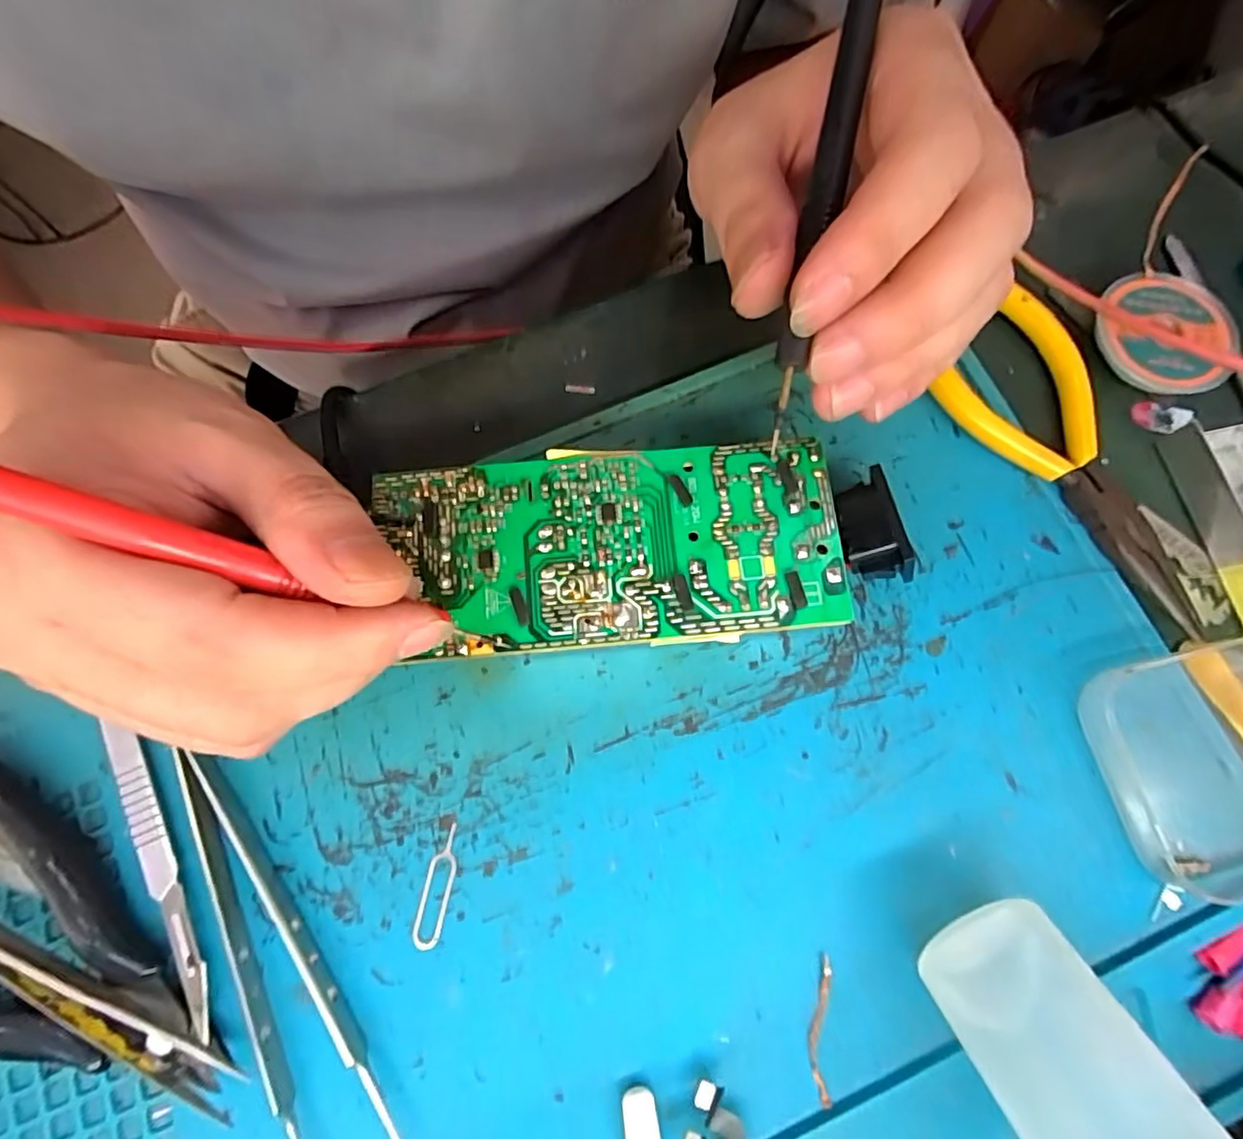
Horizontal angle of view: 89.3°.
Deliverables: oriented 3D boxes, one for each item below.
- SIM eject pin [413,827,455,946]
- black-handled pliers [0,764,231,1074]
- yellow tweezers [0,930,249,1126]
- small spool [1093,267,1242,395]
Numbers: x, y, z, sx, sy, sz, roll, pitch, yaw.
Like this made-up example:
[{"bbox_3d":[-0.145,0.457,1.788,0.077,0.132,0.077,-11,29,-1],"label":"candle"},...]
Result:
[{"bbox_3d":[-0.052,0.090,0.179,0.008,0.004,0.032,10,75,4],"label":"SIM eject pin"},{"bbox_3d":[-0.160,0.106,0.167,0.109,0.013,0.071,29,77,8],"label":"black-handled pliers"},{"bbox_3d":[-0.157,0.106,0.169,0.130,0.010,0.011,26,77,7],"label":"yellow tweezers"},{"bbox_3d":[0.184,-0.080,0.212,0.042,0.012,0.045,0,75,0],"label":"small spool"}]

